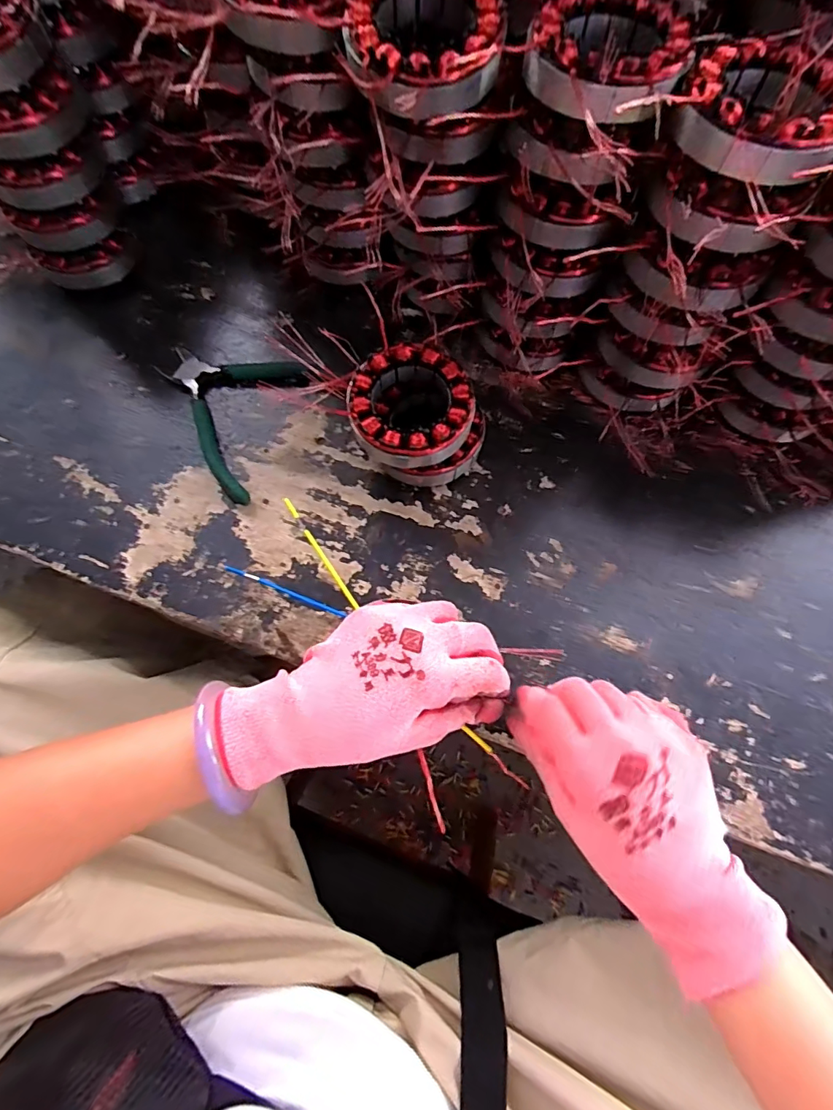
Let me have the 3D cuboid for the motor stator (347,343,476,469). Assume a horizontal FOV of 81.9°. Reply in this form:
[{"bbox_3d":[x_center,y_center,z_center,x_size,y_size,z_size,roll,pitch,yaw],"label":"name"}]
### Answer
[{"bbox_3d":[-0.003,-0.106,0.339,0.084,0.022,0.084,0,74,0],"label":"motor stator"}]

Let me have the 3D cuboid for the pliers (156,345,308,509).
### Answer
[{"bbox_3d":[-0.162,-0.115,0.385,0.104,0.011,0.133,15,74,4],"label":"pliers"}]

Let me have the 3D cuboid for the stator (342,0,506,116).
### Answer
[{"bbox_3d":[0.003,-0.285,0.267,0.084,0.025,0.088,0,74,0],"label":"stator"}]

